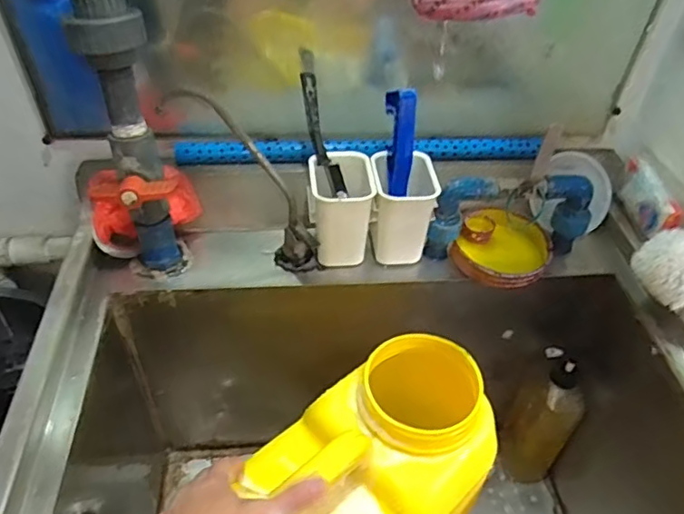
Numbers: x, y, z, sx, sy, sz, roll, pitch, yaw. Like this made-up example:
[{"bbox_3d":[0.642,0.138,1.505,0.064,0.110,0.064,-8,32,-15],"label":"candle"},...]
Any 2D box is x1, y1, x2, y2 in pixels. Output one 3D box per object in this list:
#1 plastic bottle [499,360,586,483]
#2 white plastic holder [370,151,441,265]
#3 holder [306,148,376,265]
[{"bbox_3d":[0.296,0.248,0.859,0.092,0.242,0.066,29,50,23],"label":"plastic bottle"},{"bbox_3d":[0.069,-0.058,0.689,0.071,0.109,0.080,-2,45,-6],"label":"white plastic holder"},{"bbox_3d":[-0.003,-0.052,0.683,0.072,0.109,0.094,0,45,-4],"label":"holder"}]

